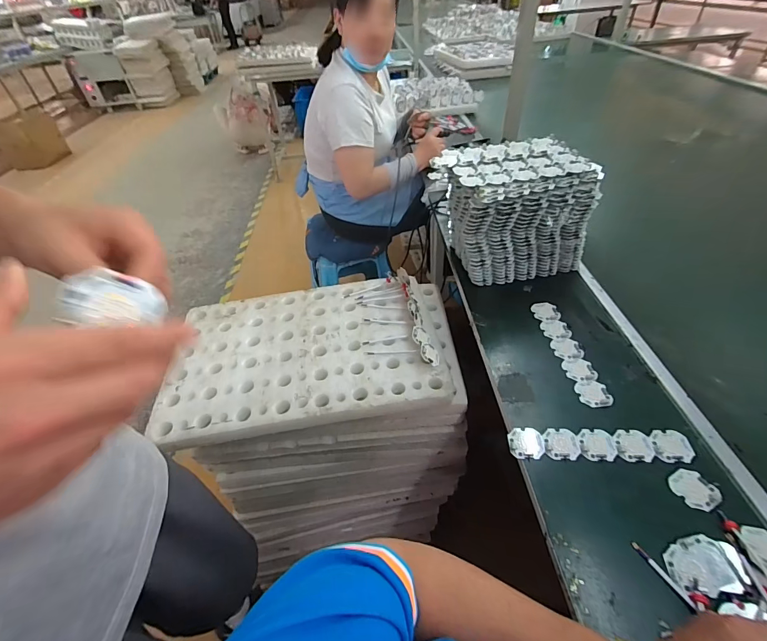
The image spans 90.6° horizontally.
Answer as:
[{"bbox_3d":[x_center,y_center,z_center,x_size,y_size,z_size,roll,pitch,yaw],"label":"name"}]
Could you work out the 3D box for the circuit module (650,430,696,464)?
[{"bbox_3d":[0.394,0.172,0.519,0.047,0.011,0.045,4,44,10],"label":"circuit module"}]

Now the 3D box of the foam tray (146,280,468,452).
[{"bbox_3d":[-0.142,0.061,0.798,0.590,0.060,0.373,-8,43,-3],"label":"foam tray"}]

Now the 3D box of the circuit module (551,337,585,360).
[{"bbox_3d":[0.320,0.049,0.661,0.049,0.007,0.048,0,43,5],"label":"circuit module"}]

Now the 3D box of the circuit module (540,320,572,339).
[{"bbox_3d":[0.317,0.017,0.697,0.044,0.006,0.050,-5,43,1],"label":"circuit module"}]

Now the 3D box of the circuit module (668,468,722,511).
[{"bbox_3d":[0.394,0.213,0.480,0.046,0.007,0.050,-23,46,-18],"label":"circuit module"}]

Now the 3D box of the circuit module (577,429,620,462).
[{"bbox_3d":[0.300,0.173,0.531,0.048,0.004,0.048,-3,43,3],"label":"circuit module"}]

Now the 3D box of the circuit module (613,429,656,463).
[{"bbox_3d":[0.348,0.174,0.526,0.046,0.004,0.048,7,44,12],"label":"circuit module"}]

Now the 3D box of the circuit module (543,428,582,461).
[{"bbox_3d":[0.253,0.175,0.536,0.046,0.006,0.050,5,44,11],"label":"circuit module"}]

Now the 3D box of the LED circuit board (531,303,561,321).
[{"bbox_3d":[0.312,-0.016,0.730,0.045,0.008,0.047,-6,43,-1],"label":"LED circuit board"}]

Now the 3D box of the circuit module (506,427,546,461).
[{"bbox_3d":[0.205,0.178,0.544,0.048,0.009,0.048,4,44,9],"label":"circuit module"}]

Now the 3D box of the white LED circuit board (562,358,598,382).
[{"bbox_3d":[0.322,0.081,0.626,0.043,0.009,0.050,-4,43,1],"label":"white LED circuit board"}]

